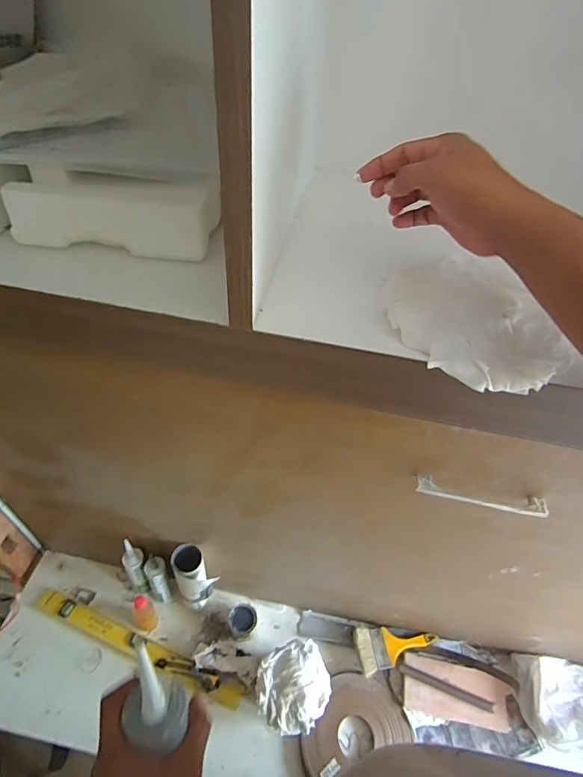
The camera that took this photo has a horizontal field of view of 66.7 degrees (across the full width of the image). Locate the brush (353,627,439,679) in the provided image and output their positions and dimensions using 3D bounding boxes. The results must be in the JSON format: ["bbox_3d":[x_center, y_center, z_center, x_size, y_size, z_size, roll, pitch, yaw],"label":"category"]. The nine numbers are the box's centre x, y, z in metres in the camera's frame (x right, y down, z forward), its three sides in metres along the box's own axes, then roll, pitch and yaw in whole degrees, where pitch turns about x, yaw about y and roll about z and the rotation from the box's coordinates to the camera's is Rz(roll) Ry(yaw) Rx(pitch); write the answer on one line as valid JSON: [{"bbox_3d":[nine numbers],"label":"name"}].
[{"bbox_3d":[0.280,0.678,1.174,0.215,0.020,0.103,-6,50,-10],"label":"brush"}]

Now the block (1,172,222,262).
[{"bbox_3d":[-0.175,-0.175,0.444,0.205,0.065,0.045,5,49,-1],"label":"block"}]

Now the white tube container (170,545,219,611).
[{"bbox_3d":[-0.243,0.483,1.113,0.079,0.258,0.094,-31,58,-28],"label":"white tube container"}]

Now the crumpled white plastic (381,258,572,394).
[{"bbox_3d":[0.163,-0.068,0.424,0.140,0.020,0.175,-11,51,-14],"label":"crumpled white plastic"}]

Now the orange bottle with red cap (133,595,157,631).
[{"bbox_3d":[-0.373,0.570,1.124,0.055,0.166,0.052,-28,57,-26],"label":"orange bottle with red cap"}]

